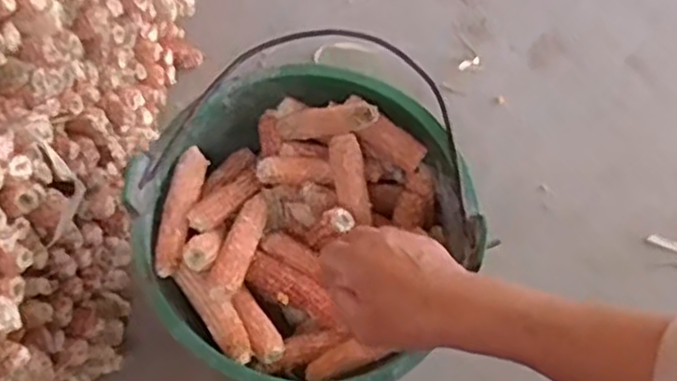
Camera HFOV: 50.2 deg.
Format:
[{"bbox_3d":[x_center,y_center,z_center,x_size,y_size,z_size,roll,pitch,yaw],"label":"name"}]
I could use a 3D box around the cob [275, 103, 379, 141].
[{"bbox_3d":[-0.012,-0.069,0.717,0.113,0.028,0.031,-6,69,28],"label":"cob"}]

